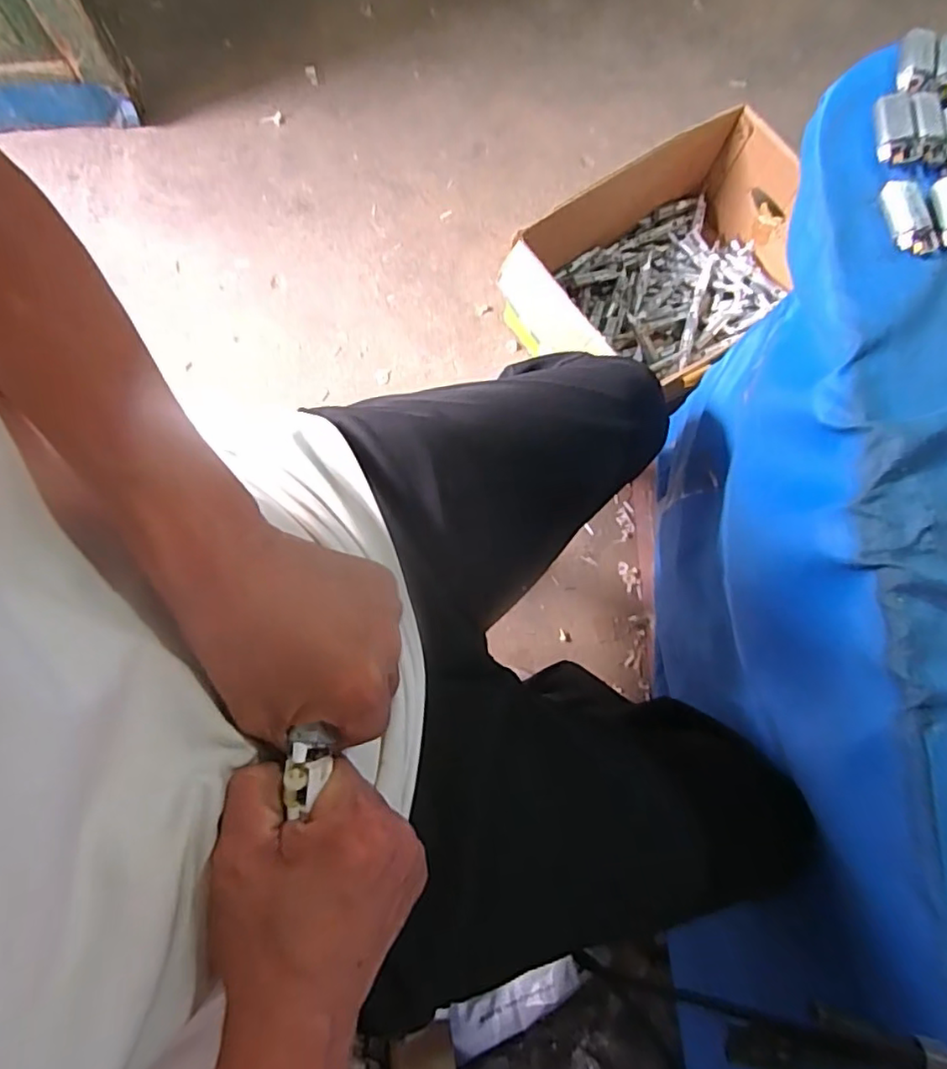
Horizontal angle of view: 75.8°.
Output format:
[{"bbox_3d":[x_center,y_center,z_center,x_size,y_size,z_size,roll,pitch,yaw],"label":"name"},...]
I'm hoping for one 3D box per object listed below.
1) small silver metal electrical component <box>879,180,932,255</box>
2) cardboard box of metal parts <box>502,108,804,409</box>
[{"bbox_3d":[0.262,-0.192,0.366,0.021,0.011,0.044,-9,80,-4],"label":"small silver metal electrical component"},{"bbox_3d":[0.297,-0.415,0.982,0.475,0.206,0.270,-32,82,-8],"label":"cardboard box of metal parts"}]

